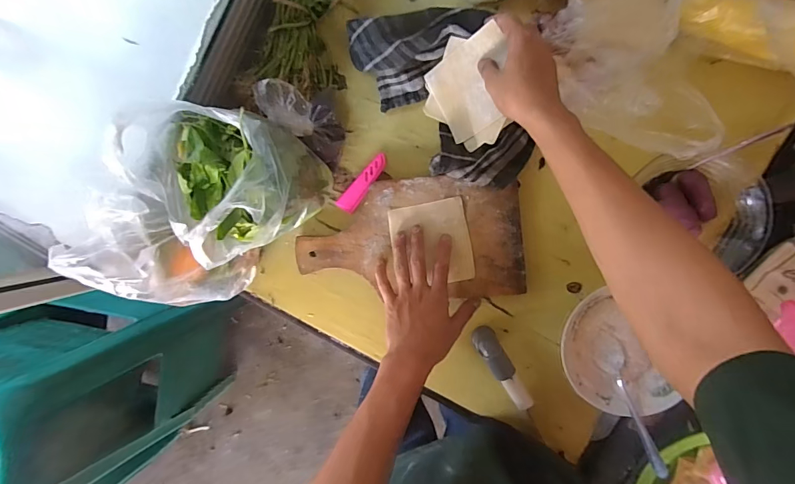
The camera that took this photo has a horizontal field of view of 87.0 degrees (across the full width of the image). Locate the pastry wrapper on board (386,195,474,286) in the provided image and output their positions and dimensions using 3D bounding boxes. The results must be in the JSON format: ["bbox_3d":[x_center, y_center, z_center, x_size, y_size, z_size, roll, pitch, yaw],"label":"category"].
[{"bbox_3d":[0.046,0.003,0.552,0.099,0.007,0.108,-11,95,5],"label":"pastry wrapper on board"}]

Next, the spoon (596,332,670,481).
[{"bbox_3d":[0.279,0.193,0.502,0.029,0.013,0.166,-18,76,6],"label":"spoon"}]

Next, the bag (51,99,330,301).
[{"bbox_3d":[-0.220,-0.041,0.467,0.246,0.199,0.172,-43,92,7],"label":"bag"}]

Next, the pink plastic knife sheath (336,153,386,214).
[{"bbox_3d":[-0.044,-0.078,0.559,0.023,0.012,0.089,41,97,-1],"label":"pink plastic knife sheath"}]

